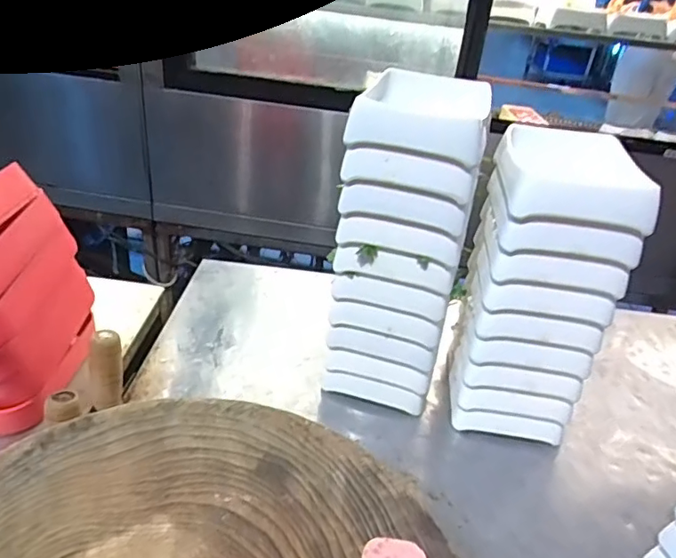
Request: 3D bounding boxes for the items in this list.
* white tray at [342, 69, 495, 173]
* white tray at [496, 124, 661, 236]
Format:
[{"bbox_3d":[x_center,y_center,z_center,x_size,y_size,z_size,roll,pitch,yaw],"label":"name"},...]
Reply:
[{"bbox_3d":[0.084,-0.167,0.552,0.122,0.042,0.143,12,33,8],"label":"white tray"},{"bbox_3d":[0.224,-0.106,0.546,0.119,0.043,0.158,7,33,0],"label":"white tray"}]

